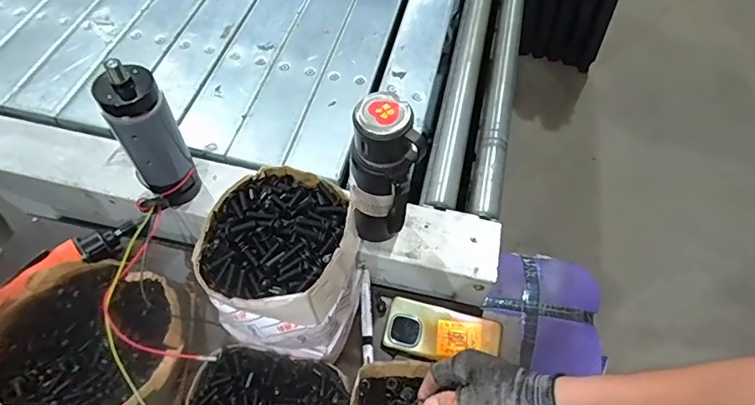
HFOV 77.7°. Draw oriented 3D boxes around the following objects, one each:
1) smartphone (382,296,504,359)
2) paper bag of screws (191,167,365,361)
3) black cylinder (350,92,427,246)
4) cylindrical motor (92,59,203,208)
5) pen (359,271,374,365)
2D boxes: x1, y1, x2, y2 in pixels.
[{"bbox_3d":[0.095,0.189,0.676,0.164,0.016,0.079,14,58,6],"label":"smartphone"},{"bbox_3d":[-0.104,0.079,0.561,0.144,0.205,0.161,14,58,6],"label":"paper bag of screws"},{"bbox_3d":[0.004,-0.036,0.578,0.071,0.194,0.080,-14,61,-10],"label":"black cylinder"},{"bbox_3d":[-0.296,-0.078,0.625,0.072,0.233,0.067,1,59,-2],"label":"cylindrical motor"},{"bbox_3d":[-0.015,0.163,0.679,0.018,0.016,0.134,-2,58,-4],"label":"pen"}]

